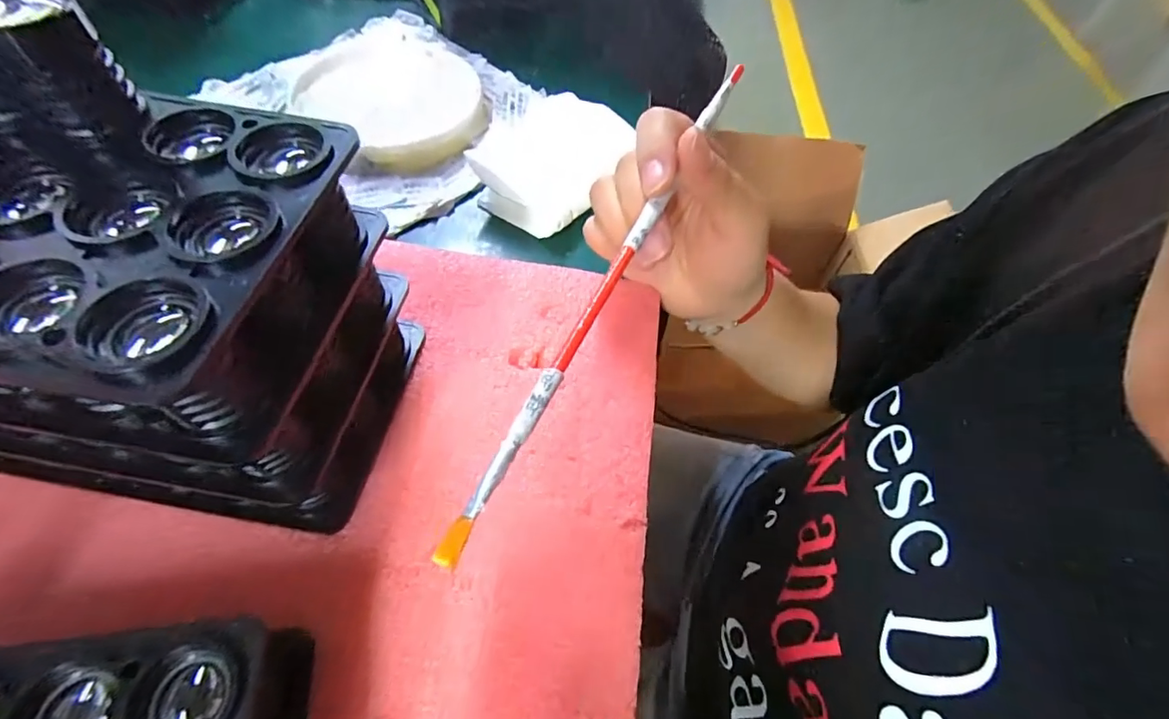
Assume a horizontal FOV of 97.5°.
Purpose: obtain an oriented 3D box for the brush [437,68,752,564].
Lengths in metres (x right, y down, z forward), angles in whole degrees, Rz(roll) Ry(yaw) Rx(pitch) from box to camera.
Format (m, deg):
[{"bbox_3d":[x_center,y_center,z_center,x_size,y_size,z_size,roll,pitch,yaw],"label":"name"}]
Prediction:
[{"bbox_3d":[0.017,-0.041,0.183,0.006,0.004,0.239,24,62,12],"label":"brush"}]

